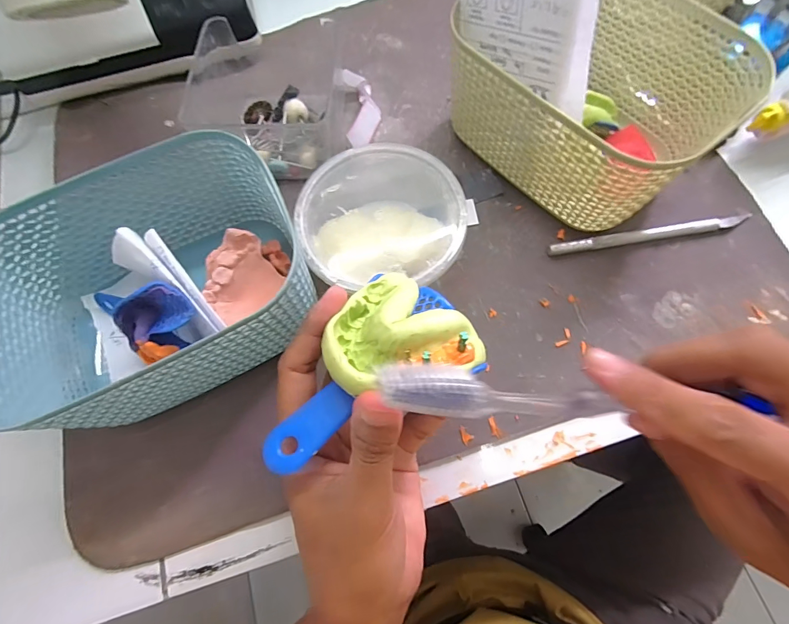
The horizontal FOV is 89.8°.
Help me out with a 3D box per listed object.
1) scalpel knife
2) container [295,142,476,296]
[{"bbox_3d":[0.170,-0.052,0.269,0.130,0.009,0.009,-9,71,-1],"label":"scalpel knife"},{"bbox_3d":[-0.007,-0.053,0.261,0.101,0.041,0.098,-1,71,2],"label":"container"}]

